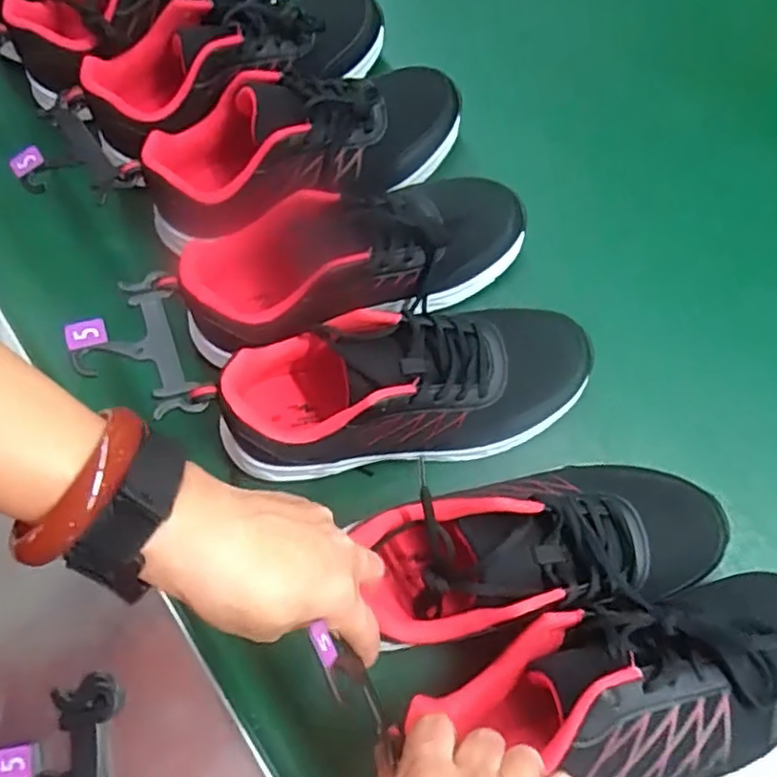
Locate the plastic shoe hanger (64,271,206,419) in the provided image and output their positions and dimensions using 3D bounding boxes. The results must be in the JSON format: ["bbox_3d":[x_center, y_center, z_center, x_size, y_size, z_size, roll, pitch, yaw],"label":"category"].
[{"bbox_3d":[-0.162,-0.022,0.415,0.066,0.018,0.097,-18,71,-13],"label":"plastic shoe hanger"}]

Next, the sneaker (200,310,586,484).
[{"bbox_3d":[0.011,0.000,0.440,0.244,0.082,0.084,-11,71,-1],"label":"sneaker"}]

